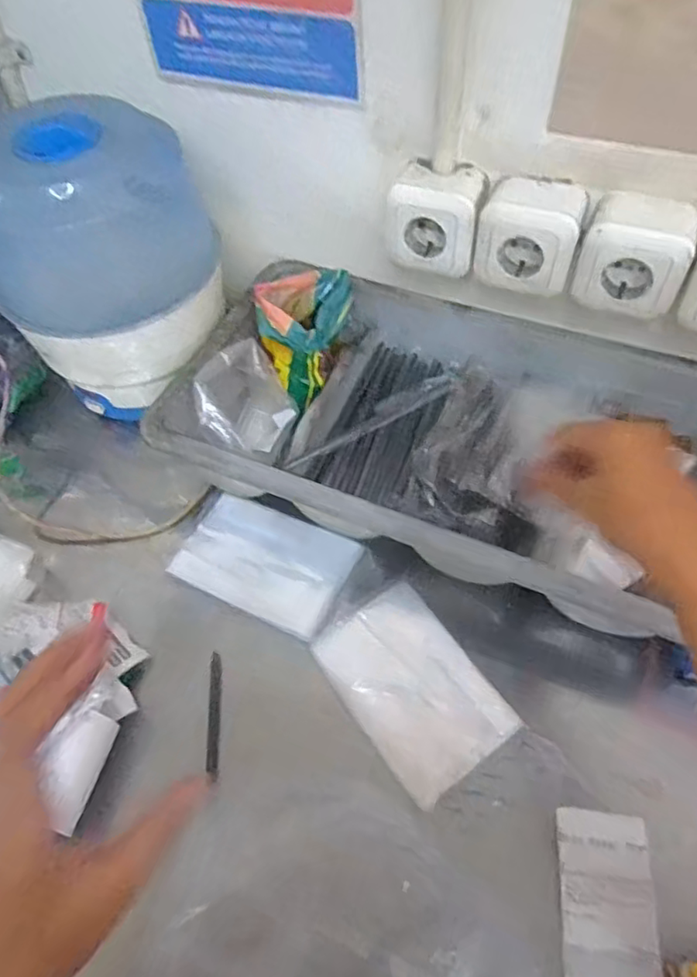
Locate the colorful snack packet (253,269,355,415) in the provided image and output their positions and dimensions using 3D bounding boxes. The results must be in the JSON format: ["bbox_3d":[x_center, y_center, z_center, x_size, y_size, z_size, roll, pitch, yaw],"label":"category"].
[{"bbox_3d":[-0.035,-0.165,0.637,0.118,0.074,0.101,-33,60,-19],"label":"colorful snack packet"}]

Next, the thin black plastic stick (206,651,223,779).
[{"bbox_3d":[-0.111,0.187,0.510,0.011,0.007,0.103,-5,56,-1],"label":"thin black plastic stick"}]

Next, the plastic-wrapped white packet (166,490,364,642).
[{"bbox_3d":[-0.077,0.066,0.575,0.155,0.012,0.103,20,59,16],"label":"plastic-wrapped white packet"}]

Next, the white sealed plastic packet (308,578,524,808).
[{"bbox_3d":[0.052,0.161,0.505,0.104,0.011,0.154,-31,60,-17],"label":"white sealed plastic packet"}]

